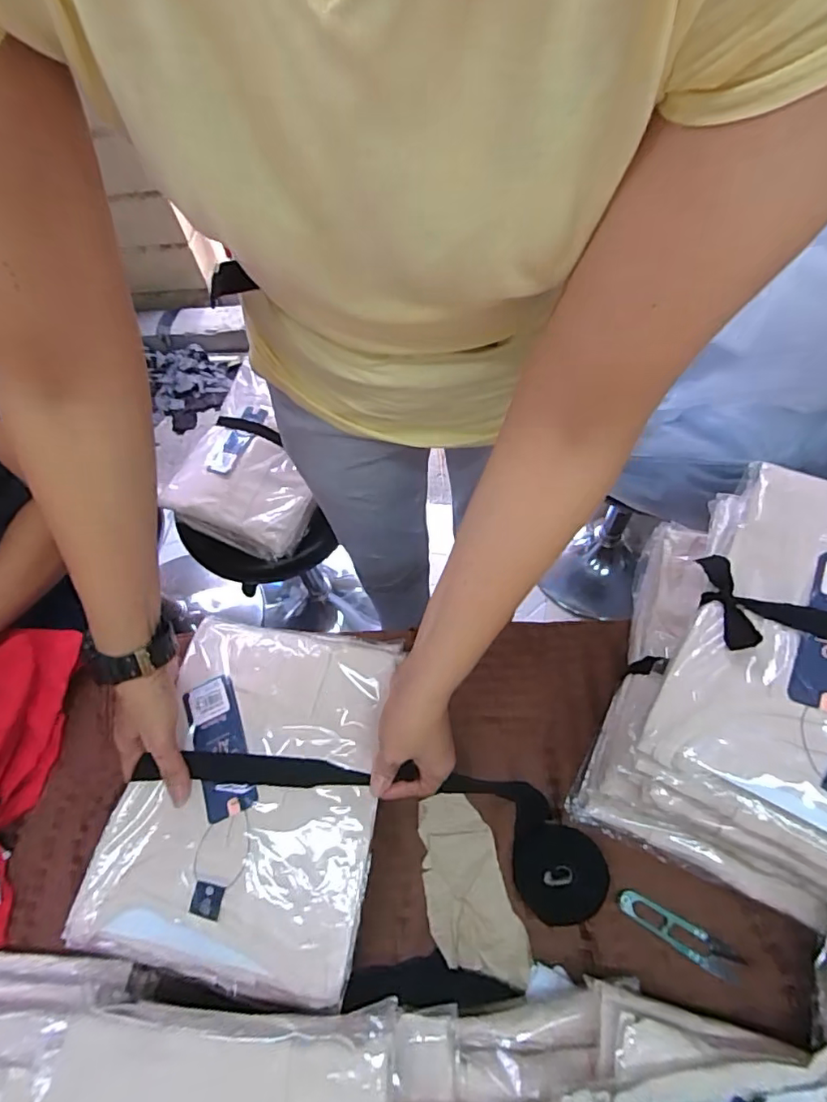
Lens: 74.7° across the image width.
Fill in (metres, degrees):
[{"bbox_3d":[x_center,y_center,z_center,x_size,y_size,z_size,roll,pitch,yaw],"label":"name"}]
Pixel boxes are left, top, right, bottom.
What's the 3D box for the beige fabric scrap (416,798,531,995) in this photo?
[{"bbox_3d":[0.045,0.296,0.480,0.071,0.014,0.148,-17,63,-5],"label":"beige fabric scrap"}]

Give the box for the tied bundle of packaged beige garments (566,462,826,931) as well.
[{"bbox_3d":[0.293,0.109,0.432,0.234,0.173,0.299,28,68,16],"label":"tied bundle of packaged beige garments"}]

